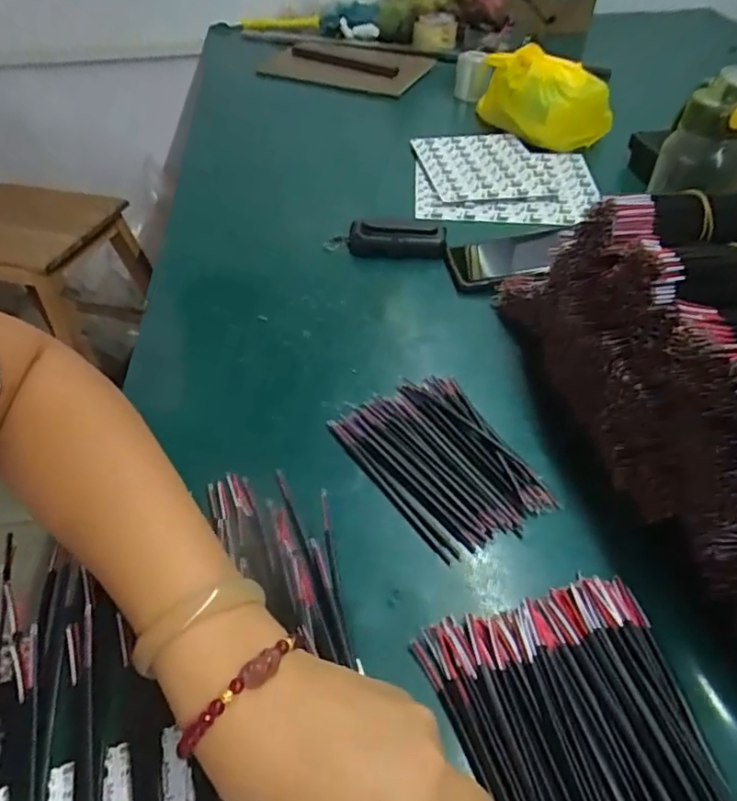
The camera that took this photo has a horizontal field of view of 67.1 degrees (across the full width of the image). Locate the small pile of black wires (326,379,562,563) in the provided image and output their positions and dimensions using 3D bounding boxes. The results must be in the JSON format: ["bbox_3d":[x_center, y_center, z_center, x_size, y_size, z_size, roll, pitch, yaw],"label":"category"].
[{"bbox_3d":[0.054,0.041,0.414,0.105,0.011,0.148,-24,51,-24],"label":"small pile of black wires"}]

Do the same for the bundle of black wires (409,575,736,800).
[{"bbox_3d":[0.110,0.181,0.267,0.124,0.019,0.178,-8,46,-10],"label":"bundle of black wires"}]

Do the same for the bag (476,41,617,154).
[{"bbox_3d":[0.257,-0.437,0.820,0.195,0.118,0.155,13,46,10],"label":"bag"}]

